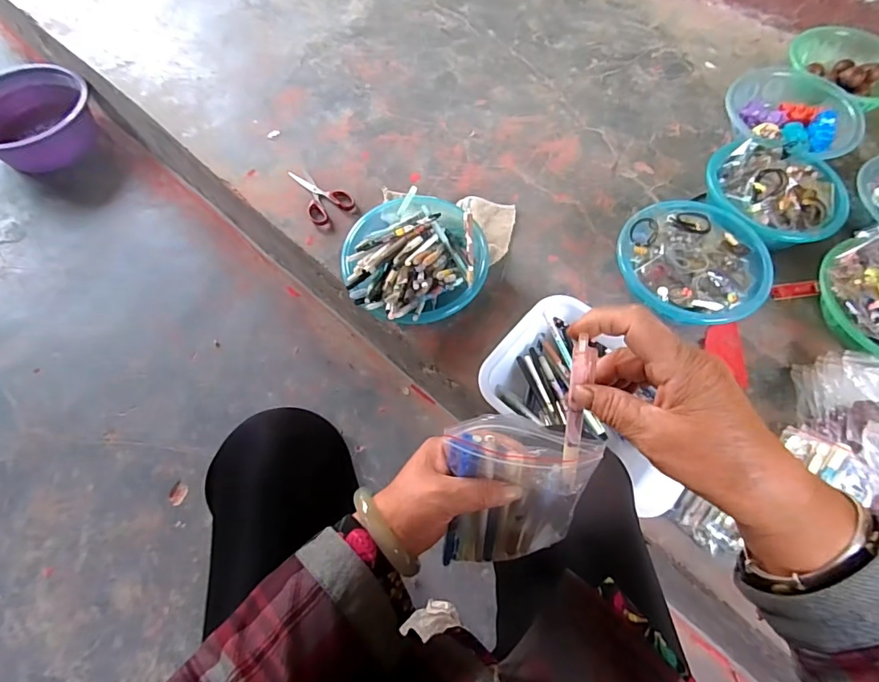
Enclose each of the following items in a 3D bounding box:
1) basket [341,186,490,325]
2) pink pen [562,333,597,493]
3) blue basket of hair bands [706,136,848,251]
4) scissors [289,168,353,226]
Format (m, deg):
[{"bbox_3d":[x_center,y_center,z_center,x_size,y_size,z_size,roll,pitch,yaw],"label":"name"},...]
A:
[{"bbox_3d":[-0.047,-0.140,0.764,0.220,0.117,0.256,-19,66,-10],"label":"basket"},{"bbox_3d":[0.090,0.054,0.315,0.014,0.128,0.008,-8,33,-5],"label":"pink pen"},{"bbox_3d":[0.563,-0.254,0.818,0.219,0.081,0.218,0,64,-1],"label":"blue basket of hair bands"},{"bbox_3d":[-0.226,-0.281,0.899,0.084,0.005,0.148,-30,68,-15],"label":"scissors"}]

